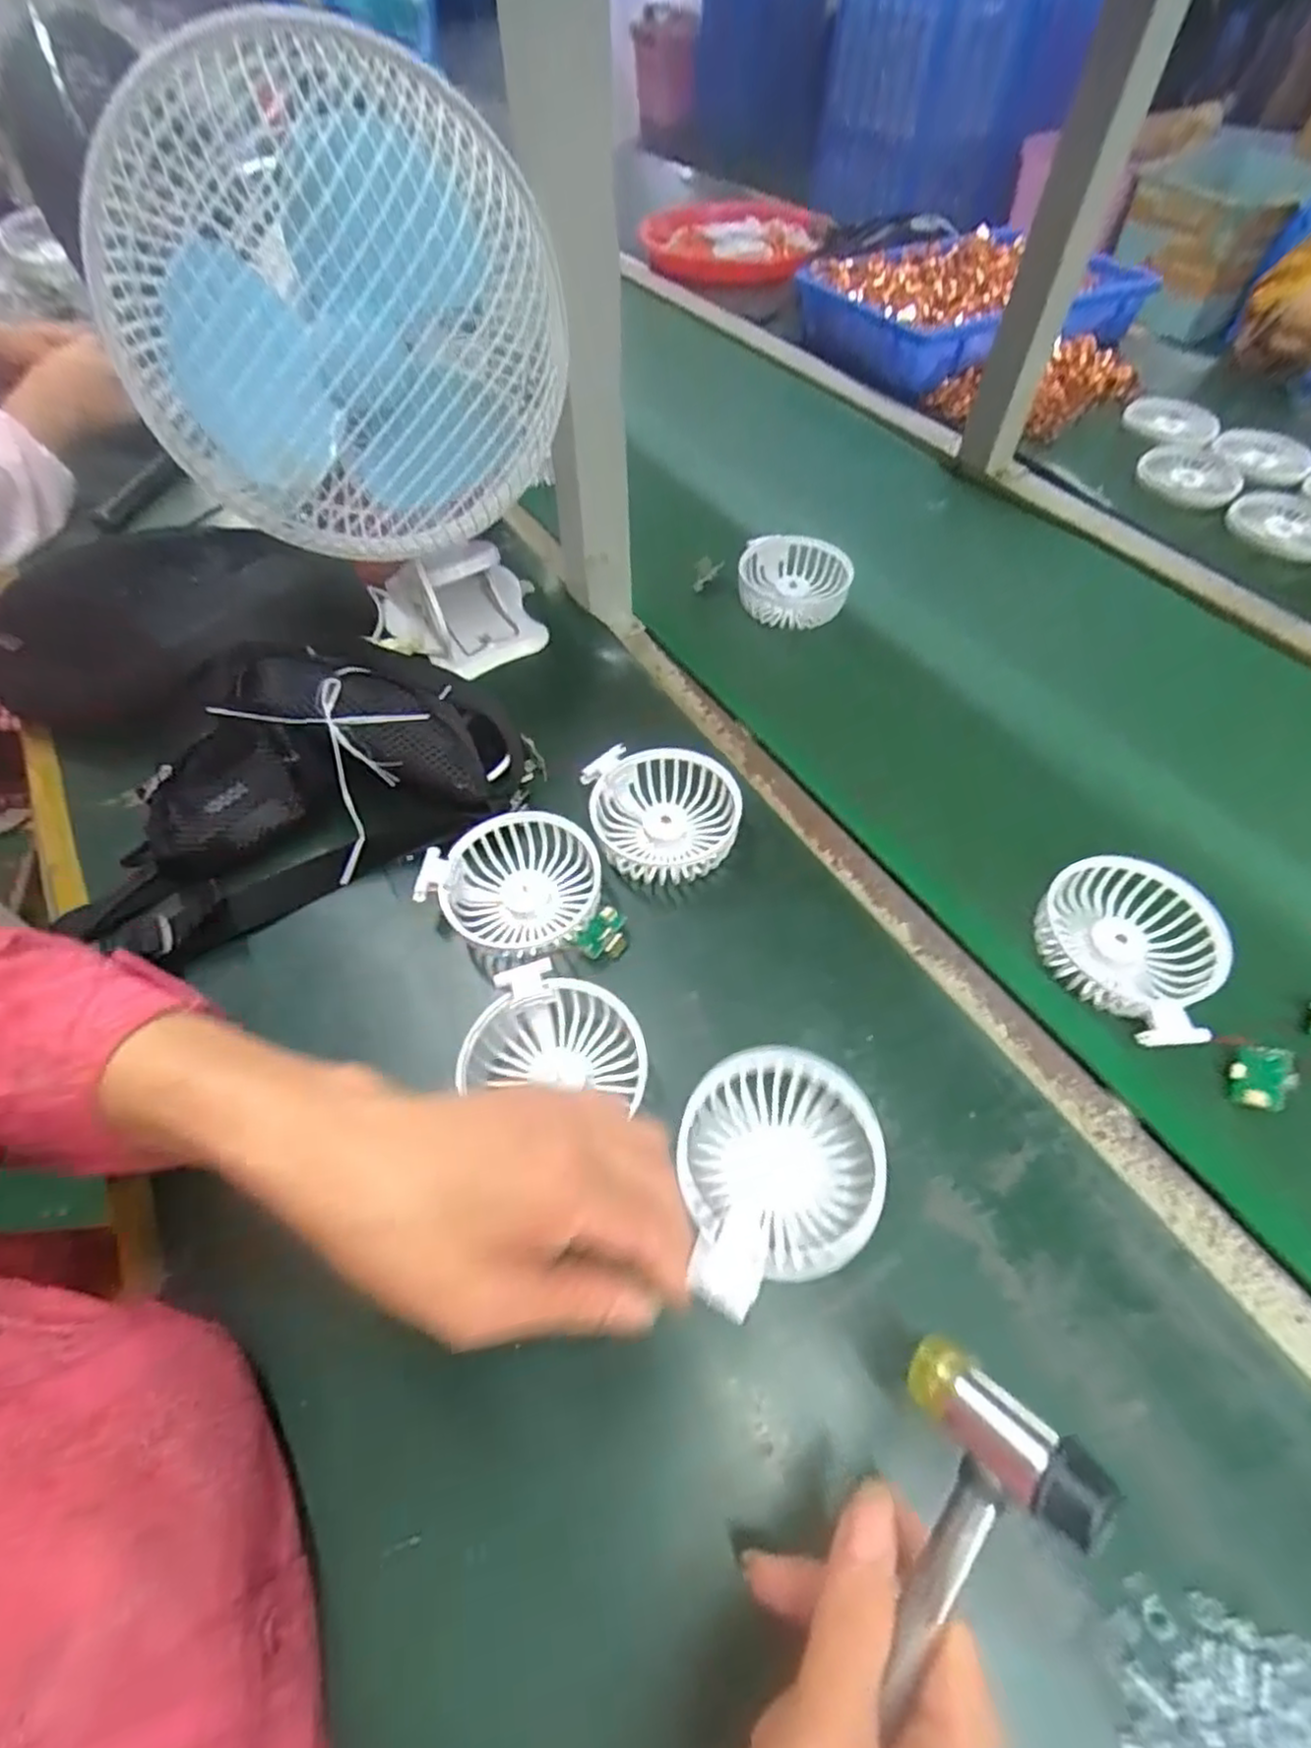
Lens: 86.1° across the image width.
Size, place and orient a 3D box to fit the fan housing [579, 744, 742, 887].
[{"bbox_3d":[0.003,-0.035,0.432,0.092,0.033,0.079,3,57,4],"label":"fan housing"}]

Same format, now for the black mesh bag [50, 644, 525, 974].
[{"bbox_3d":[-0.215,-0.064,0.428,0.253,0.087,0.146,-23,59,-13],"label":"black mesh bag"}]

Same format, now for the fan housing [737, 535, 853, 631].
[{"bbox_3d":[0.113,-0.244,0.574,0.086,0.031,0.079,6,57,6],"label":"fan housing"}]

